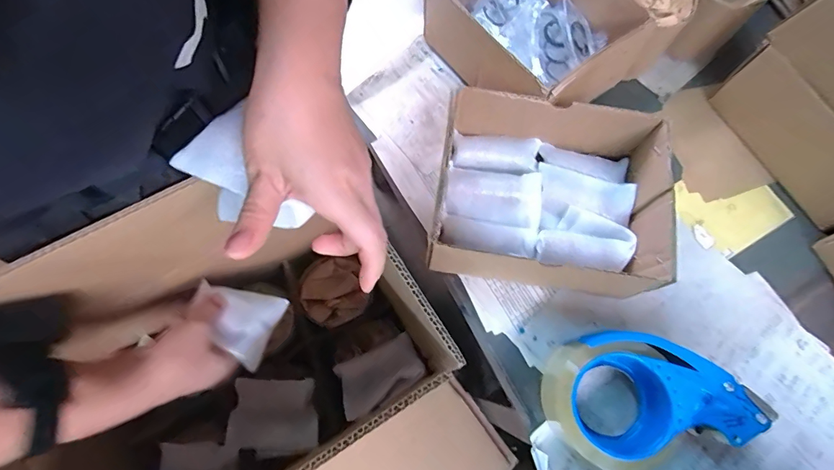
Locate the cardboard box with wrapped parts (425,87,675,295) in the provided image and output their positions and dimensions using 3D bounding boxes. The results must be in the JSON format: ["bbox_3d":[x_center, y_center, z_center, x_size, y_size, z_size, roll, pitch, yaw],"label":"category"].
[{"bbox_3d":[0.117,-0.031,0.412,0.200,0.088,0.158,9,72,1],"label":"cardboard box with wrapped parts"}]

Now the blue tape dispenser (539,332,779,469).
[{"bbox_3d":[0.191,0.134,0.375,0.155,0.063,0.106,-11,72,-6],"label":"blue tape dispenser"}]

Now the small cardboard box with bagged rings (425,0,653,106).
[{"bbox_3d":[0.114,-0.221,0.471,0.151,0.097,0.193,-36,77,-13],"label":"small cardboard box with bagged rings"}]

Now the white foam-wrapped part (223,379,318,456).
[{"bbox_3d":[-0.159,0.200,0.481,0.098,0.019,0.076,1,73,-2],"label":"white foam-wrapped part"}]

